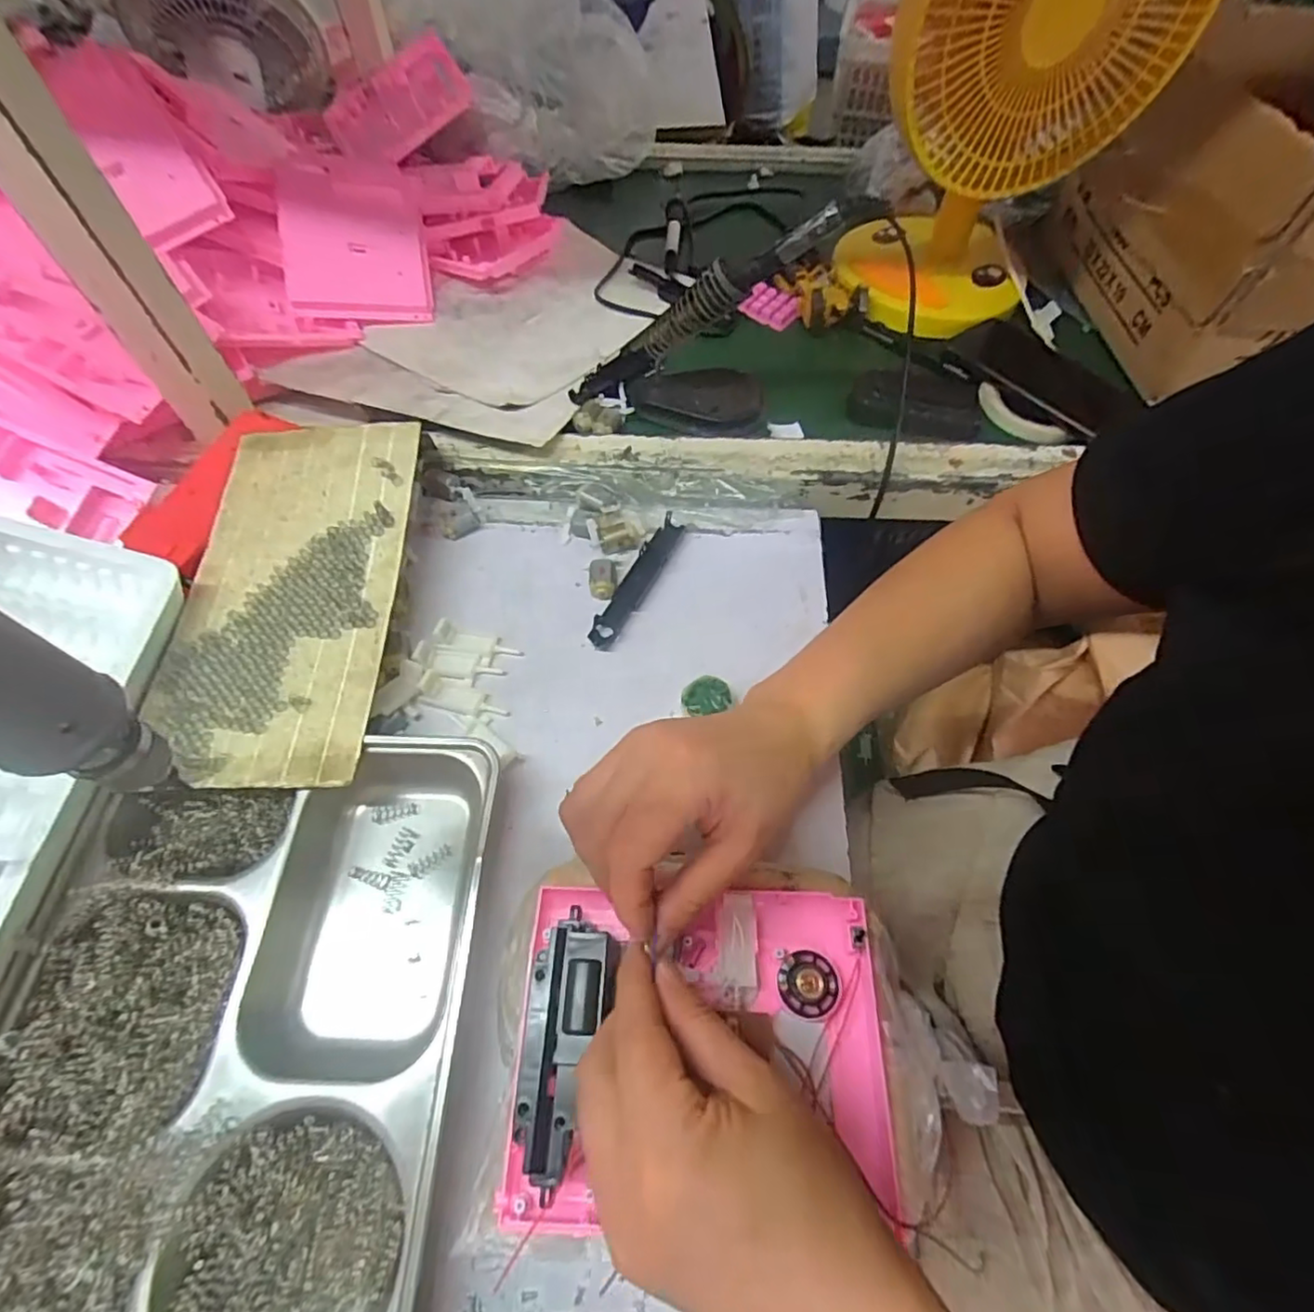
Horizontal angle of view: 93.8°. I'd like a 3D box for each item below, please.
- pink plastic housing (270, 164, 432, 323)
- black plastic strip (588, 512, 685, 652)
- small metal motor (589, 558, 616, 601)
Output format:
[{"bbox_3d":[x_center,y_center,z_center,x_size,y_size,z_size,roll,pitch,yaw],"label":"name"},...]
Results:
[{"bbox_3d":[-0.294,-0.405,0.598,0.127,0.023,0.152,-6,86,-13],"label":"pink plastic housing"},{"bbox_3d":[-0.013,-0.057,0.454,0.021,0.012,0.126,23,62,13],"label":"black plastic strip"},{"bbox_3d":[-0.040,-0.056,0.452,0.019,0.015,0.027,-2,60,-1],"label":"small metal motor"}]

